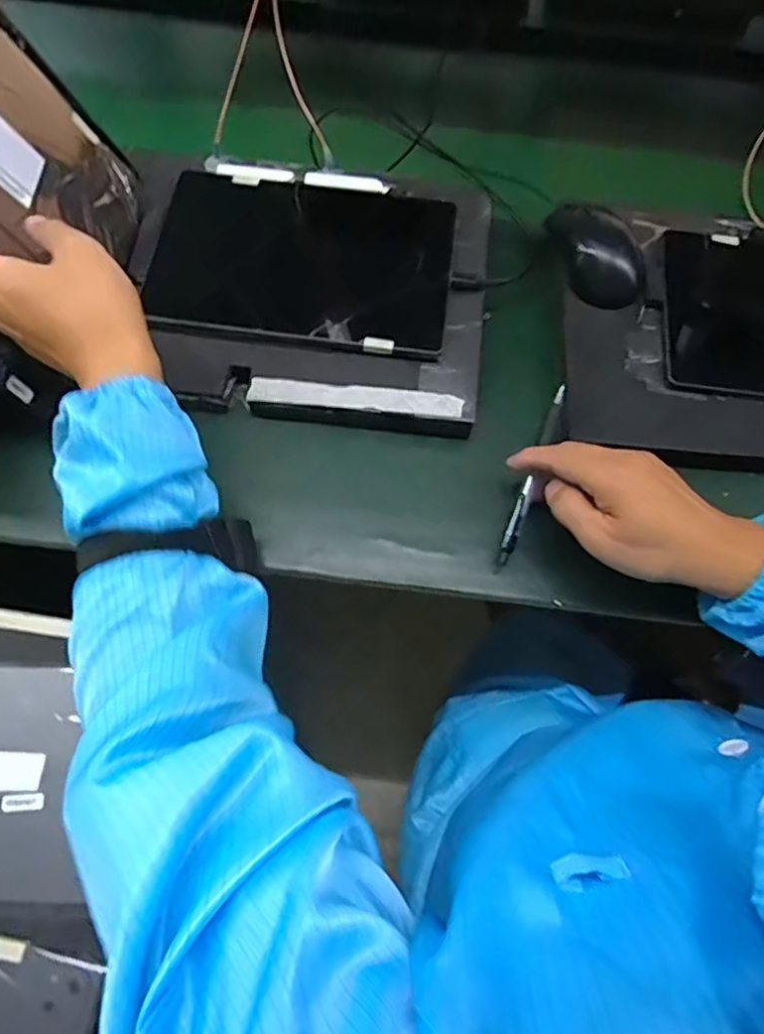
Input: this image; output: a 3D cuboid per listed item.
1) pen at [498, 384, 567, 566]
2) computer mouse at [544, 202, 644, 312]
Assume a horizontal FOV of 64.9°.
[{"bbox_3d":[0.114,-0.033,0.451,0.010,0.013,0.144,21,79,6],"label":"pen"},{"bbox_3d":[0.190,-0.236,0.531,0.053,0.033,0.102,-21,69,-11],"label":"computer mouse"}]

